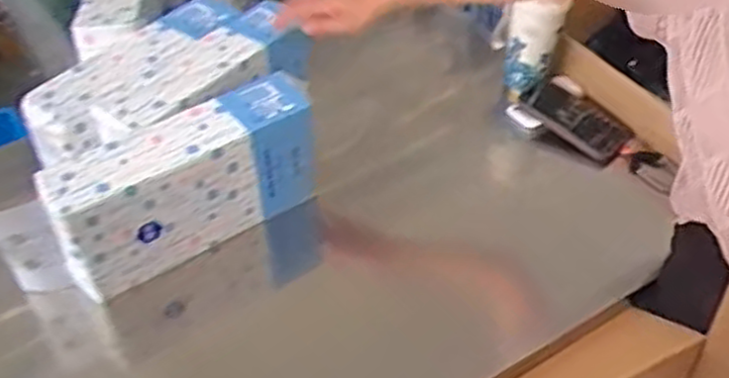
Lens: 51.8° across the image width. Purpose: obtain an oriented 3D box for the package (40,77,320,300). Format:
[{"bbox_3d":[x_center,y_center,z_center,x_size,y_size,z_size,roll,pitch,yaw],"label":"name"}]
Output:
[{"bbox_3d":[-0.221,-0.006,0.955,0.326,0.172,0.091,-27,49,-24],"label":"package"}]

